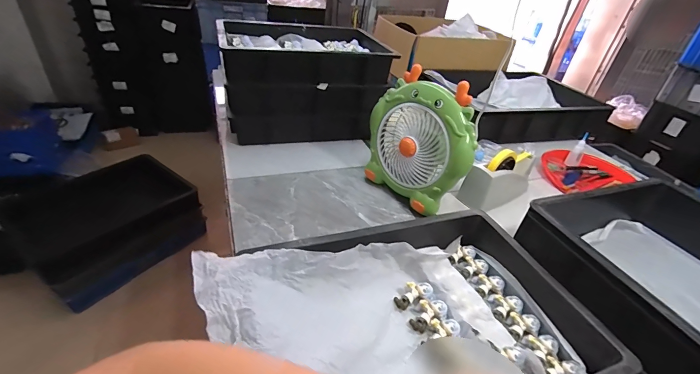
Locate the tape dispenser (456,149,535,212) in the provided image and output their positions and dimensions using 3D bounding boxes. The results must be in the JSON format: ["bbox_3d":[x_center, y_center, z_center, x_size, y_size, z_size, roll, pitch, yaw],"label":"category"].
[{"bbox_3d":[0.377,-0.032,0.821,0.206,0.120,0.091,-22,44,-35],"label":"tape dispenser"}]

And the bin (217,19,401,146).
[{"bbox_3d":[-0.145,-0.325,1.010,0.432,0.254,0.350,-6,37,-18],"label":"bin"}]

